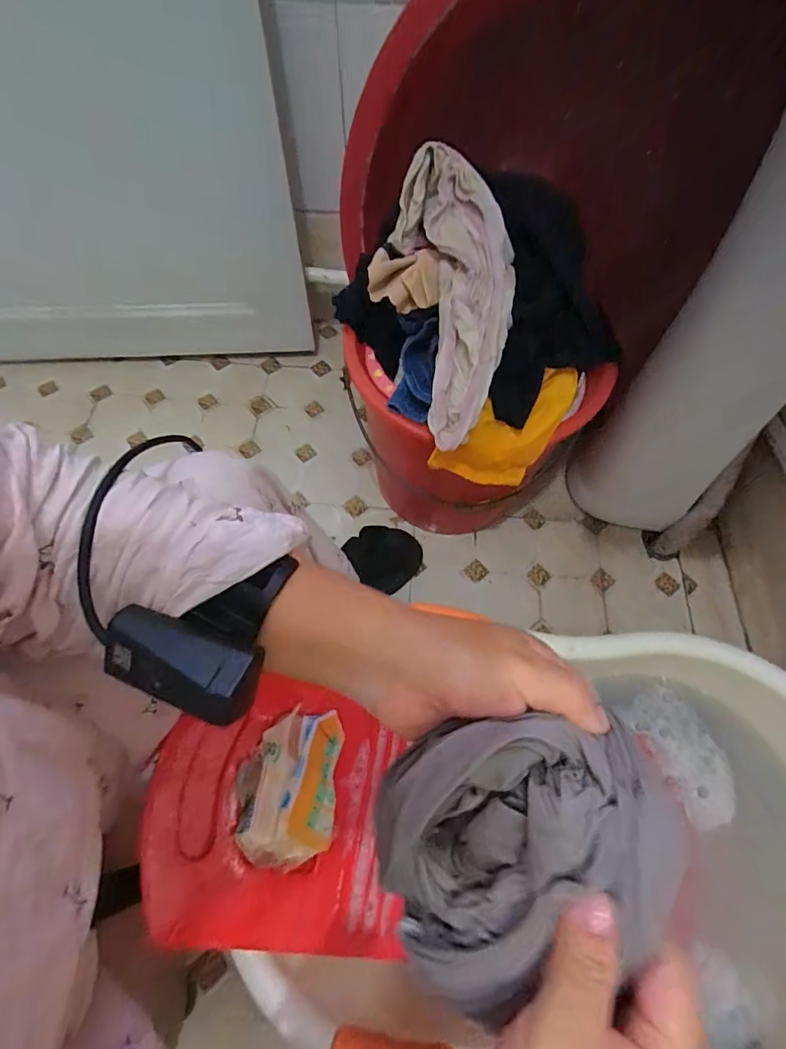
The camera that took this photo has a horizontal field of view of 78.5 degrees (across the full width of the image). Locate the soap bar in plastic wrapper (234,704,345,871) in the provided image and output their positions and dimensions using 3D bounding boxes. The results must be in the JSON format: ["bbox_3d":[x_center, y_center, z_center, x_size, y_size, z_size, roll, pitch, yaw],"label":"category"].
[{"bbox_3d":[-0.080,0.206,0.383,0.076,0.026,0.107,17,49,-24],"label":"soap bar in plastic wrapper"}]

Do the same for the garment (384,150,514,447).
[{"bbox_3d":[0.059,-0.215,0.447,0.095,0.049,0.266,-4,86,-2],"label":"garment"}]

